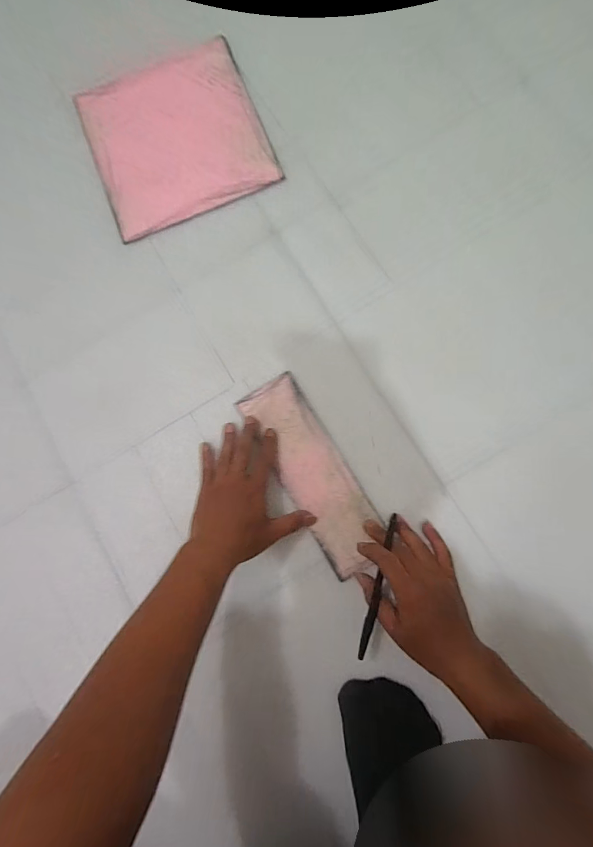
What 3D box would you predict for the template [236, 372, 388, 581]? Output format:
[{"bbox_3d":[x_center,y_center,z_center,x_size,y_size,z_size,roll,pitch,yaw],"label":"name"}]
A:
[{"bbox_3d":[0.021,0.058,0.464,0.081,0.007,0.245,-32,82,-3],"label":"template"}]

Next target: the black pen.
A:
[{"bbox_3d":[0.087,0.171,0.404,0.011,0.006,0.150,15,79,7],"label":"black pen"}]

